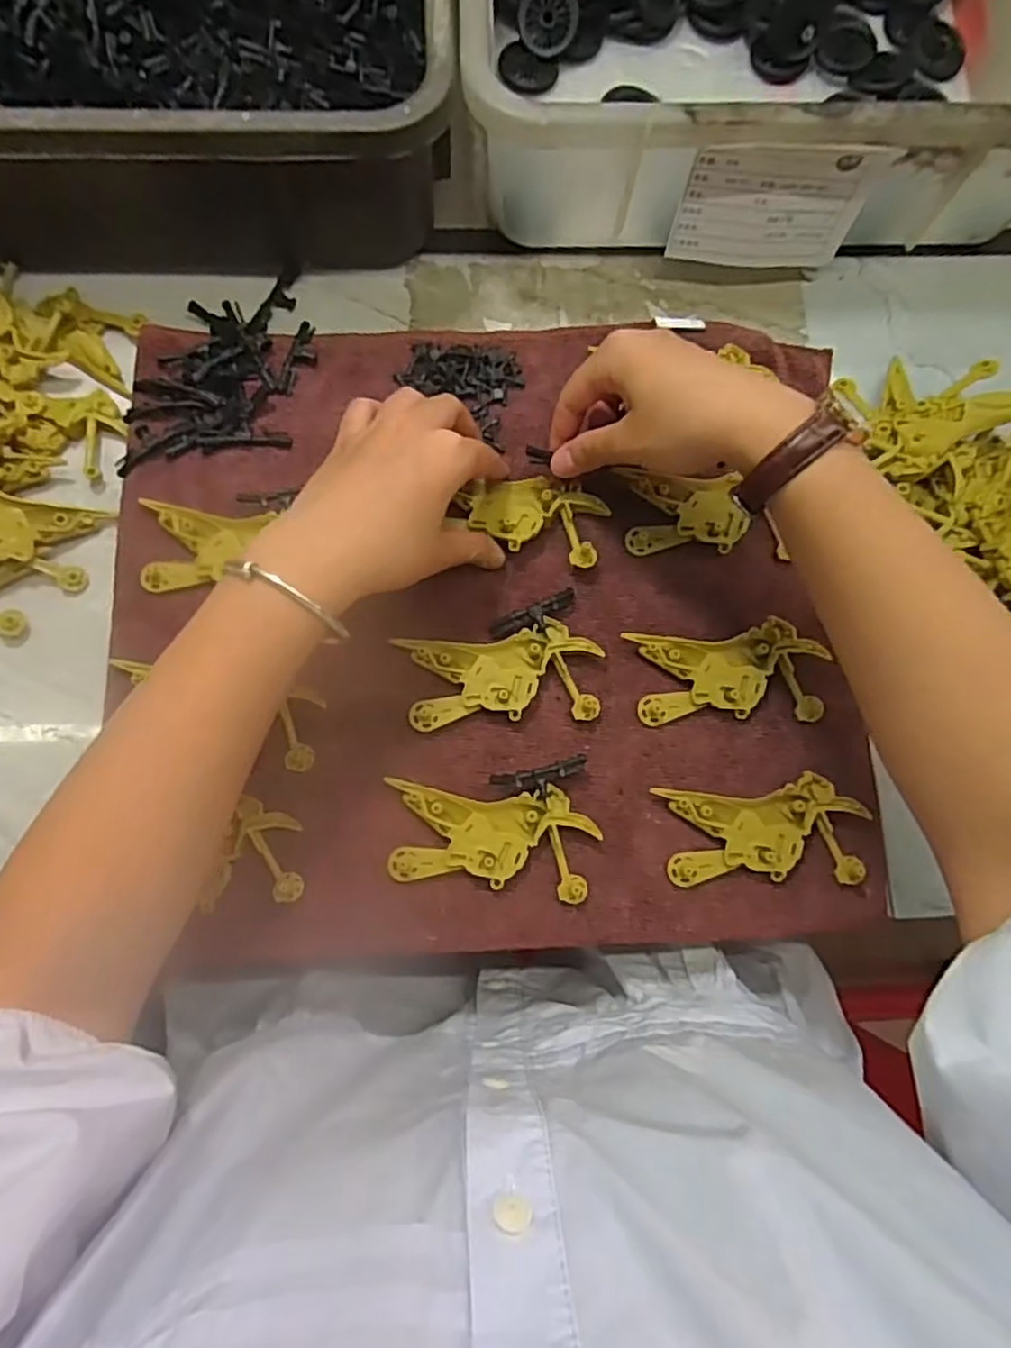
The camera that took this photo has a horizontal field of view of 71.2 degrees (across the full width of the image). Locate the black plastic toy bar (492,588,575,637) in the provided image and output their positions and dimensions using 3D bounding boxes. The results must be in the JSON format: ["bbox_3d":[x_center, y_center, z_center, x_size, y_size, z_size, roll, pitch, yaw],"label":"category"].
[{"bbox_3d":[0.017,-0.030,0.376,0.049,0.007,0.015,-26,83,-6],"label":"black plastic toy bar"}]

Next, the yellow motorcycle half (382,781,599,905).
[{"bbox_3d":[-0.006,0.081,0.350,0.099,0.008,0.050,8,81,-1],"label":"yellow motorcycle half"}]

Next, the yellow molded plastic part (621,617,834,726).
[{"bbox_3d":[0.118,-0.001,0.374,0.097,0.009,0.051,-1,81,-2],"label":"yellow molded plastic part"}]

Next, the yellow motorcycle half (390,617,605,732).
[{"bbox_3d":[-0.003,0.000,0.367,0.104,0.005,0.053,-3,81,-3],"label":"yellow motorcycle half"}]

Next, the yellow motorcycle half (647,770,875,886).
[{"bbox_3d":[0.129,0.079,0.358,0.099,0.009,0.051,0,81,-2],"label":"yellow motorcycle half"}]

